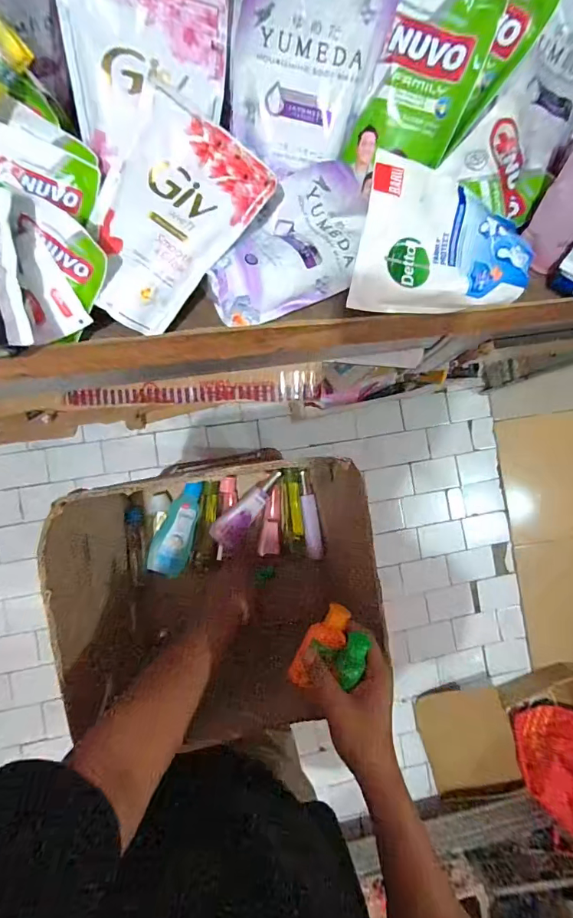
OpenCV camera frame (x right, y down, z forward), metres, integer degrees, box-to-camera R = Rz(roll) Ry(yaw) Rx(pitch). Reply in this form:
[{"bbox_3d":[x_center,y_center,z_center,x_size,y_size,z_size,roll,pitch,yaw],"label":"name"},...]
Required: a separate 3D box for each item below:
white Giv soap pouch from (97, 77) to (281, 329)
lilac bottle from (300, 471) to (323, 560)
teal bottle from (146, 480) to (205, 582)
[{"bbox_3d":[-0.118,-0.223,0.413,0.127,0.031,0.189,36,96,-4],"label":"white Giv soap pouch"},{"bbox_3d":[0.044,0.100,0.771,0.026,0.032,0.150,-4,88,-7],"label":"lilac bottle"},{"bbox_3d":[-0.185,0.116,0.724,0.064,0.043,0.156,12,86,-7],"label":"teal bottle"}]

